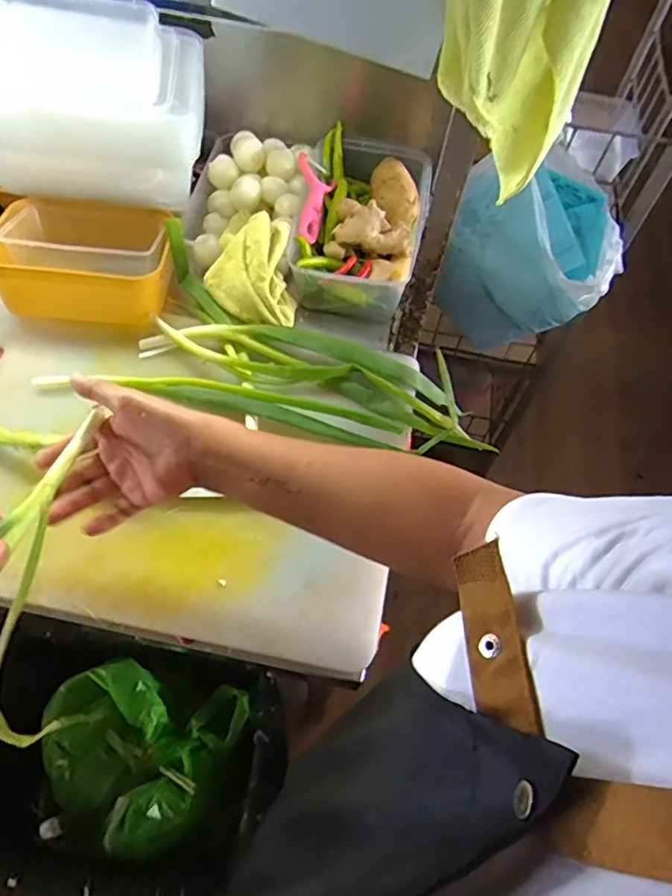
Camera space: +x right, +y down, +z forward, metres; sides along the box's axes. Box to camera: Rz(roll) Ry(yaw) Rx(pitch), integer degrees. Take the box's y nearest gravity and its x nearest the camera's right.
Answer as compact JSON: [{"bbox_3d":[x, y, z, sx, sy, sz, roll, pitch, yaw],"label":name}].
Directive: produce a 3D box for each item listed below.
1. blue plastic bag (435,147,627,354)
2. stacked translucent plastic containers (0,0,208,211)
[{"bbox_3d":[0.298,-0.293,0.902,0.246,0.254,0.155,30,61,13],"label":"blue plastic bag"},{"bbox_3d":[-0.285,-0.404,0.680,0.254,0.169,0.158,3,59,-2],"label":"stacked translucent plastic containers"}]

